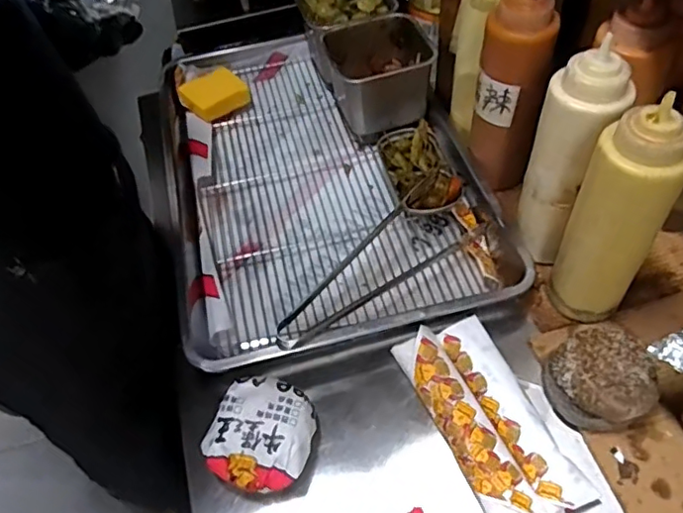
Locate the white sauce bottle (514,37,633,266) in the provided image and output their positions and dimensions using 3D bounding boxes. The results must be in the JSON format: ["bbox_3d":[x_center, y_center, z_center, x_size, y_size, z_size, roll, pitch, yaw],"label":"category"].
[{"bbox_3d":[0.234,-0.089,0.603,0.069,0.250,0.065,-3,52,4],"label":"white sauce bottle"}]

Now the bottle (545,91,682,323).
[{"bbox_3d":[0.260,-0.028,0.558,0.064,0.257,0.065,-3,52,4],"label":"bottle"}]

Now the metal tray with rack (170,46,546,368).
[{"bbox_3d":[-0.039,-0.136,0.801,0.389,0.051,0.596,-15,52,-5],"label":"metal tray with rack"}]

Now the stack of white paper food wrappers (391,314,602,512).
[{"bbox_3d":[0.143,0.158,0.568,0.096,0.031,0.211,-21,53,-10],"label":"stack of white paper food wrappers"}]

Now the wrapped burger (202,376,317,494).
[{"bbox_3d":[-0.075,0.171,0.554,0.091,0.053,0.098,-3,52,4],"label":"wrapped burger"}]

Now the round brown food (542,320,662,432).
[{"bbox_3d":[0.260,0.118,0.574,0.098,0.048,0.107,-3,52,4],"label":"round brown food"}]

